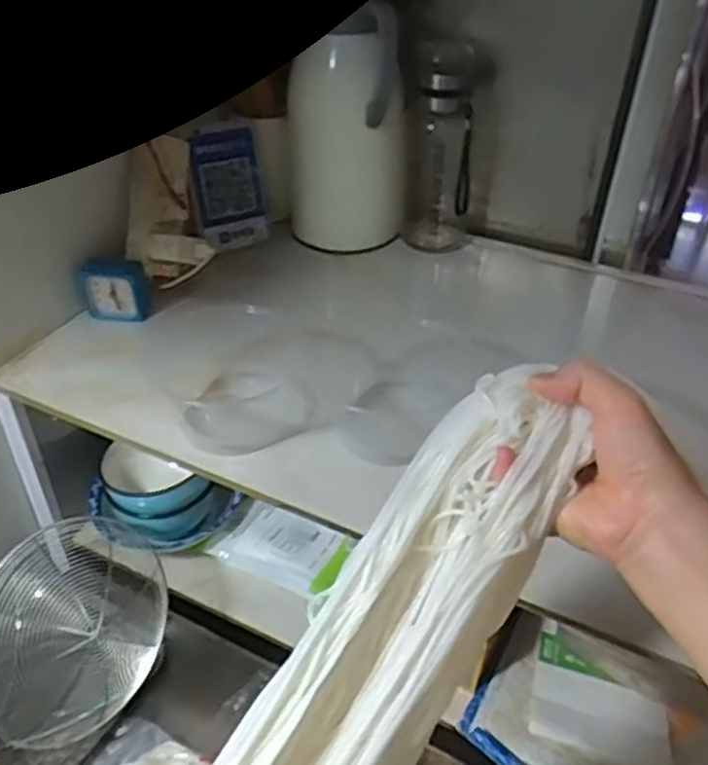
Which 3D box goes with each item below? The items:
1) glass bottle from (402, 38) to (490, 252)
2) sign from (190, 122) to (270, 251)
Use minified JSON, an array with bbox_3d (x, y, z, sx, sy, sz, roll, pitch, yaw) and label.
[{"bbox_3d":[0.105,-0.277,0.863,0.078,0.230,0.074,12,40,13],"label":"glass bottle"},{"bbox_3d":[-0.148,-0.230,0.864,0.085,0.141,0.015,-20,30,-24],"label":"sign"}]

